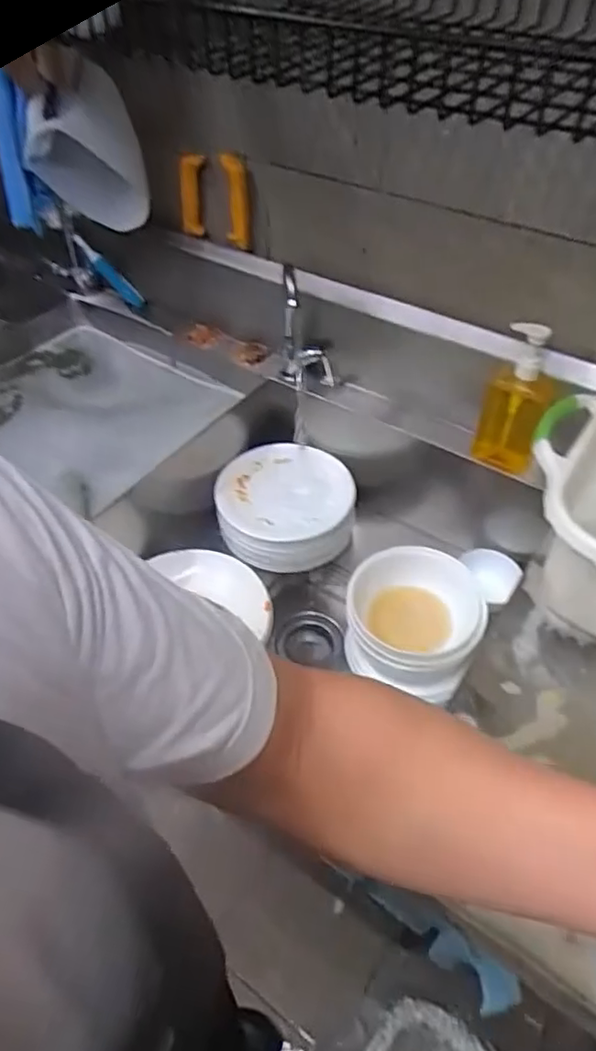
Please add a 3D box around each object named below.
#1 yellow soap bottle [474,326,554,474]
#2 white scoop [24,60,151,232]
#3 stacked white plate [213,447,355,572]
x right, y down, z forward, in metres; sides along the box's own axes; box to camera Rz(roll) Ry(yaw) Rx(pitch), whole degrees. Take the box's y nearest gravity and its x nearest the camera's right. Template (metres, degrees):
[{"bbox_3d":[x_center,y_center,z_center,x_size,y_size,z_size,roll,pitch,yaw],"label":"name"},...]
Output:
[{"bbox_3d":[0.310,-0.174,0.894,0.081,0.218,0.066,12,49,11],"label":"yellow soap bottle"},{"bbox_3d":[-0.342,-0.610,1.025,0.177,0.195,0.101,0,48,1],"label":"white scoop"},{"bbox_3d":[-0.020,-0.036,1.093,0.231,0.078,0.221,0,48,0],"label":"stacked white plate"}]

